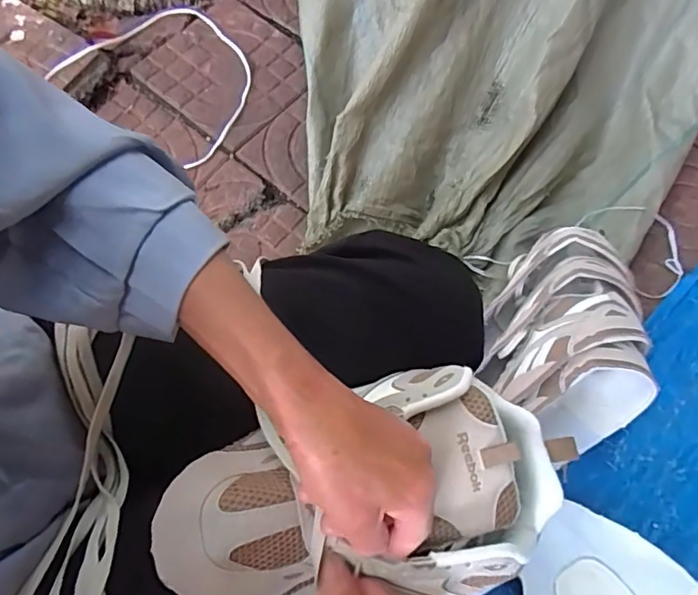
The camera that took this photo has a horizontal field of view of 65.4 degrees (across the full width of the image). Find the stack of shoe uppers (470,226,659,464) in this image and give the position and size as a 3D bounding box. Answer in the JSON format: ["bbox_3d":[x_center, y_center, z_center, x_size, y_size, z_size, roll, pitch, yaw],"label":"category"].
[{"bbox_3d":[0.269,0.039,0.674,0.156,0.145,0.250,-1,60,-1],"label":"stack of shoe uppers"}]

